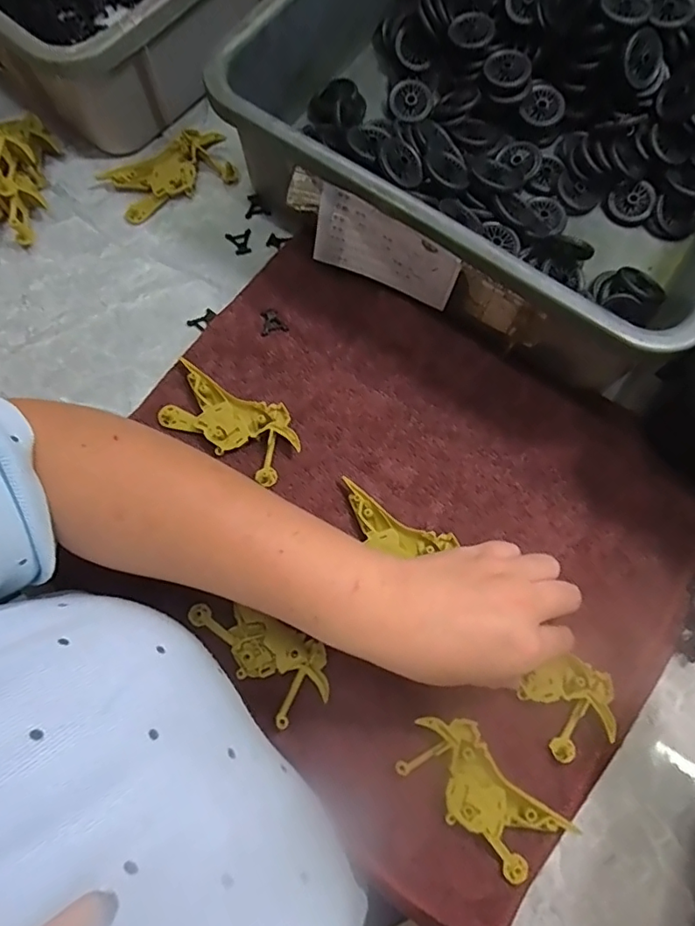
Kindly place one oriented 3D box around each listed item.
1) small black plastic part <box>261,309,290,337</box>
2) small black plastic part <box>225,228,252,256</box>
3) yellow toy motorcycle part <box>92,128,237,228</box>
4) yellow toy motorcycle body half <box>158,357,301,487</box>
[{"bbox_3d":[-0.057,-0.107,0.404,0.020,0.004,0.021,-15,75,-3],"label":"small black plastic part"},{"bbox_3d":[-0.086,-0.177,0.433,0.020,0.006,0.020,-18,76,-4],"label":"small black plastic part"},{"bbox_3d":[-0.146,-0.237,0.441,0.101,0.016,0.049,-24,76,-6],"label":"yellow toy motorcycle part"},{"bbox_3d":[-0.084,-0.030,0.383,0.103,0.012,0.051,30,78,8],"label":"yellow toy motorcycle body half"}]

